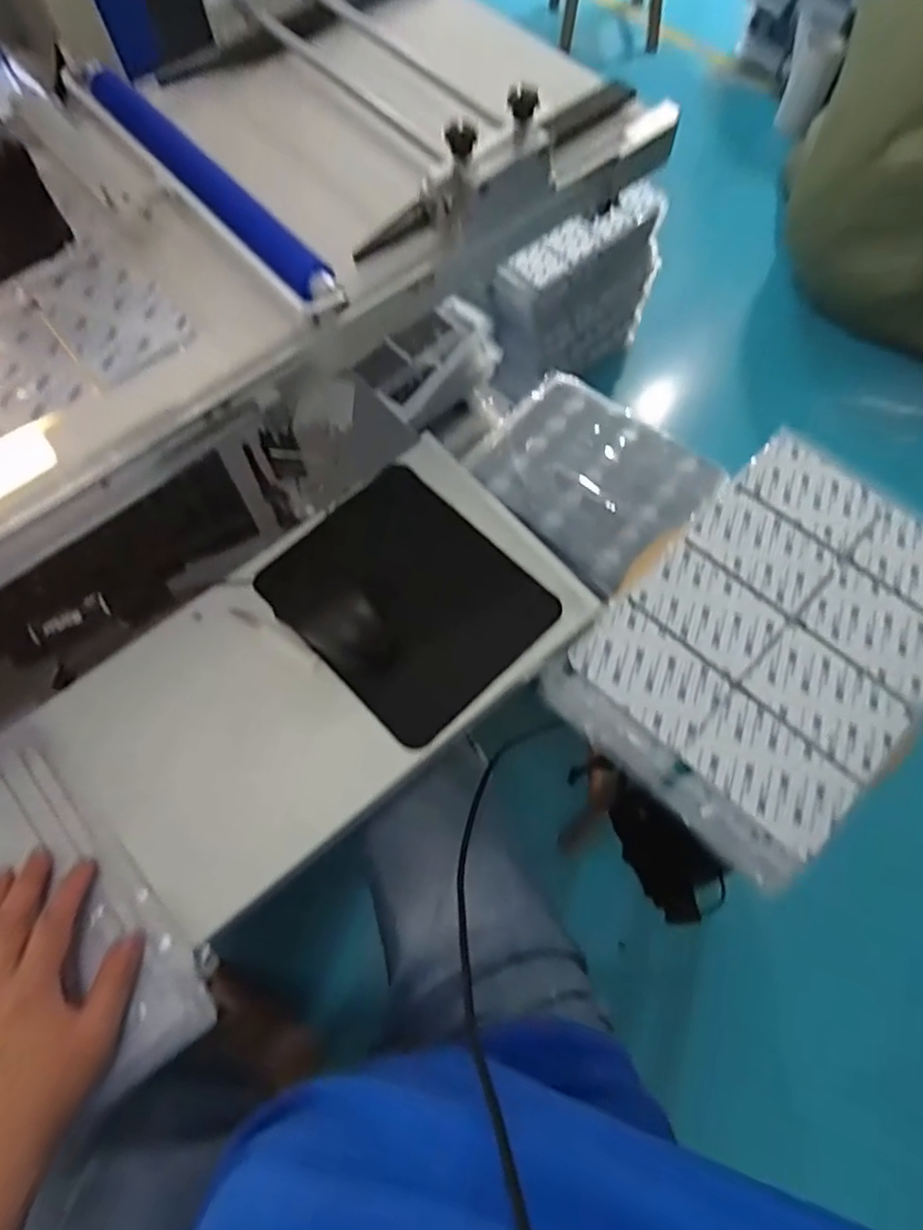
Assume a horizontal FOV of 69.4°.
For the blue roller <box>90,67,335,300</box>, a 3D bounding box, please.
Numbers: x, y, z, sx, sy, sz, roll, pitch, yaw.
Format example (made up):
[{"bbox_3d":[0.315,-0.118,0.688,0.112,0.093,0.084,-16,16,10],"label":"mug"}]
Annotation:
[{"bbox_3d":[-0.200,-0.340,0.530,0.035,0.030,0.332,-39,71,-14],"label":"blue roller"}]

